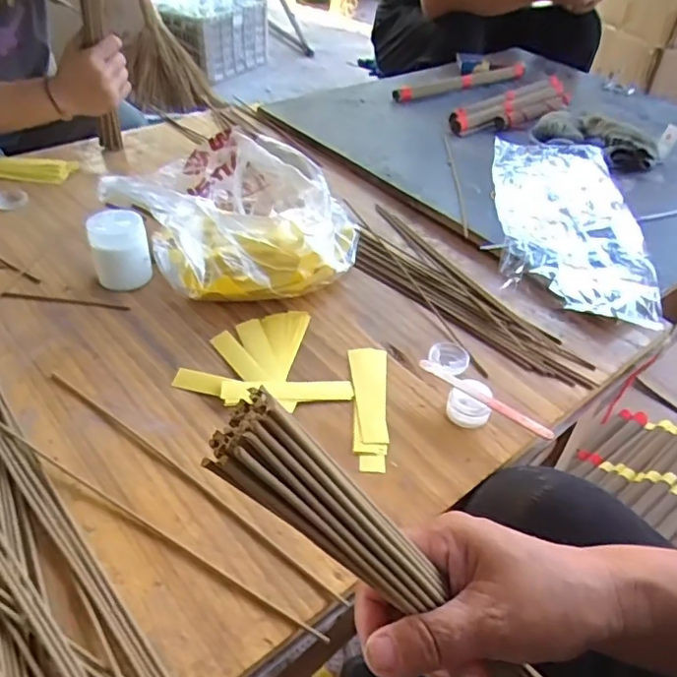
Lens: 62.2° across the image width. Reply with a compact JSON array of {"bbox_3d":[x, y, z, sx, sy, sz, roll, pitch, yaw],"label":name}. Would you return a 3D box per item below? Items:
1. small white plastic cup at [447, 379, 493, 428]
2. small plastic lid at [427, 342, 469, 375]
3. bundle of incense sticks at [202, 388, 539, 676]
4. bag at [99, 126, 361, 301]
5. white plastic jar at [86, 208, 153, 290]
[{"bbox_3d":[0.112,0.055,0.484,0.034,0.024,0.036,2,41,-2],"label":"small white plastic cup"},{"bbox_3d":[0.107,0.018,0.534,0.035,0.006,0.038,2,41,-2],"label":"small plastic lid"},{"bbox_3d":[0.050,0.135,0.268,0.038,0.300,0.026,-25,29,32],"label":"bundle of incense sticks"},{"bbox_3d":[-0.112,-0.144,0.632,0.263,0.092,0.220,25,45,22],"label":"bag"},{"bbox_3d":[-0.223,-0.090,0.578,0.054,0.069,0.042,-12,44,-17],"label":"white plastic jar"}]

